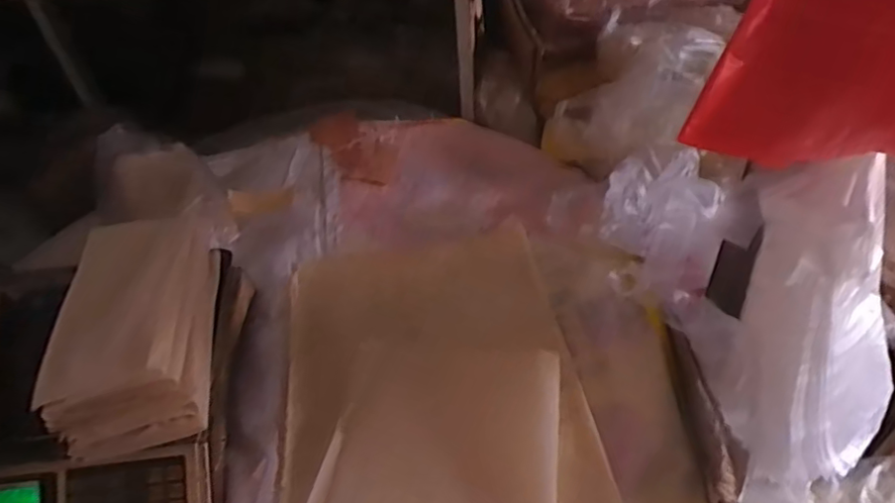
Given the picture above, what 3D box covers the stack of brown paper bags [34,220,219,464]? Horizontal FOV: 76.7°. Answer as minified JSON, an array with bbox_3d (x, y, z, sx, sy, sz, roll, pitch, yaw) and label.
[{"bbox_3d":[-0.297,0.066,0.550,0.115,0.081,0.224,-14,43,-8],"label":"stack of brown paper bags"}]

